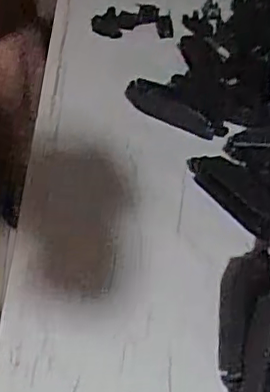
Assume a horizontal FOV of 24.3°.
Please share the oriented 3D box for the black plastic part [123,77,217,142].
[{"bbox_3d":[0.023,-0.059,0.413,0.071,0.013,0.017,28,49,29],"label":"black plastic part"}]

